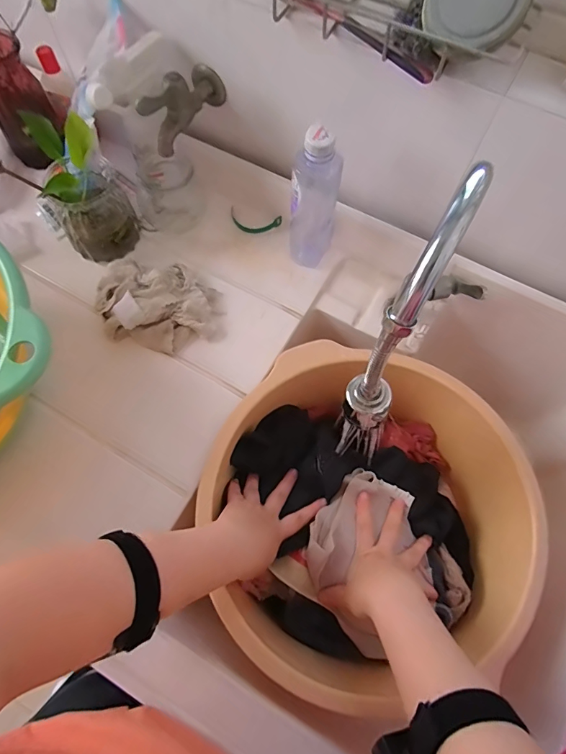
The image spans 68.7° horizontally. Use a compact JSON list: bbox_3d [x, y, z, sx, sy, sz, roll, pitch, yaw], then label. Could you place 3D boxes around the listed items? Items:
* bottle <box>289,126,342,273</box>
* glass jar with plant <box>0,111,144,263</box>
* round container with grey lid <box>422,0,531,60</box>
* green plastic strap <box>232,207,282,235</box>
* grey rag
[{"bbox_3d":[0.037,-0.212,0.511,0.057,0.181,0.049,16,70,5],"label":"bottle"},{"bbox_3d":[-0.264,-0.236,0.511,0.123,0.176,0.091,-3,69,-2],"label":"glass jar with plant"},{"bbox_3d":[0.163,-0.313,0.346,0.078,0.025,0.077,-34,93,30],"label":"round container with grey lid"},{"bbox_3d":[-0.041,-0.228,0.610,0.076,0.013,0.032,10,69,3],"label":"green plastic strap"},{"bbox_3d":[-0.161,-0.097,0.536,0.162,0.046,0.126,2,69,0],"label":"grey rag"}]

